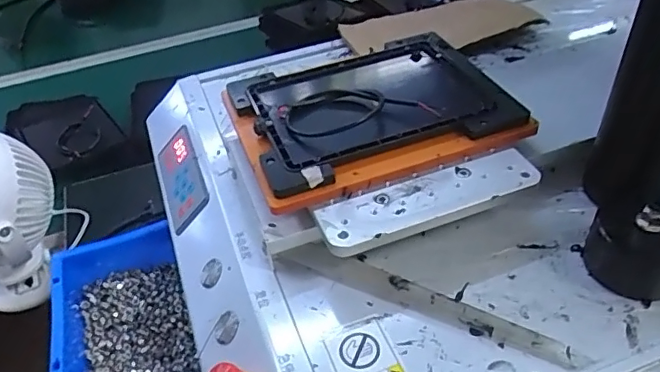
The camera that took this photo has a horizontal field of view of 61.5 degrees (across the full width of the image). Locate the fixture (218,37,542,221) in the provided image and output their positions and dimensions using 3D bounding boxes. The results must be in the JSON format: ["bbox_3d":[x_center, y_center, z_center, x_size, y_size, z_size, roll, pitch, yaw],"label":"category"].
[{"bbox_3d":[0.029,-0.057,0.408,0.188,0.020,0.143,-15,42,-11],"label":"fixture"}]

